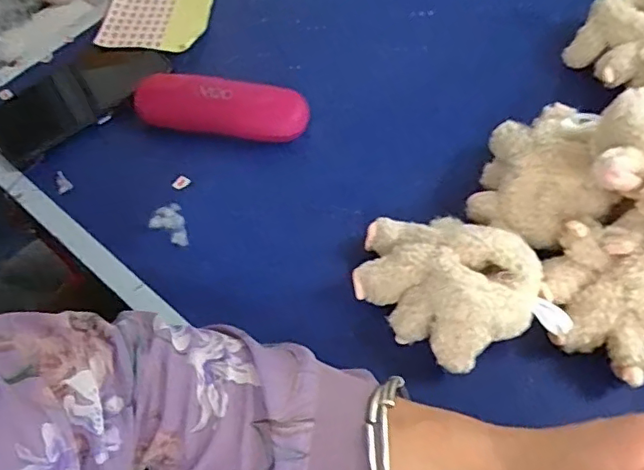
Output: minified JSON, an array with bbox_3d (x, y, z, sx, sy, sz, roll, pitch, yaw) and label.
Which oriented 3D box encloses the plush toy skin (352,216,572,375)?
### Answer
[{"bbox_3d":[0.084,0.033,0.382,0.088,0.067,0.130,-35,64,-16],"label":"plush toy skin"}]

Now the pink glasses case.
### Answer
[{"bbox_3d":[-0.089,-0.113,0.492,0.150,0.031,0.044,6,60,7],"label":"pink glasses case"}]

